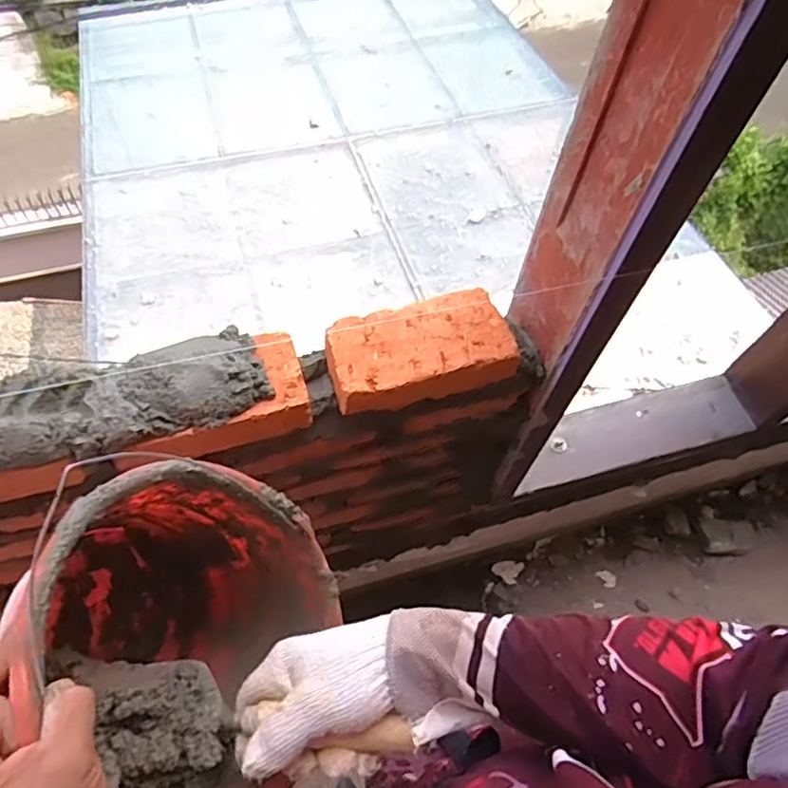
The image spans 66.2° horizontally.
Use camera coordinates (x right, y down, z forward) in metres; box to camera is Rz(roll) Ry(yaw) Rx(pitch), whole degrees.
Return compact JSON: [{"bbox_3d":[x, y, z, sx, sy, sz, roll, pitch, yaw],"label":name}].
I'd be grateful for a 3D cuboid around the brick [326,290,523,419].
[{"bbox_3d":[0.027,-0.049,0.668,0.203,0.041,0.106,-16,63,-11],"label":"brick"}]

